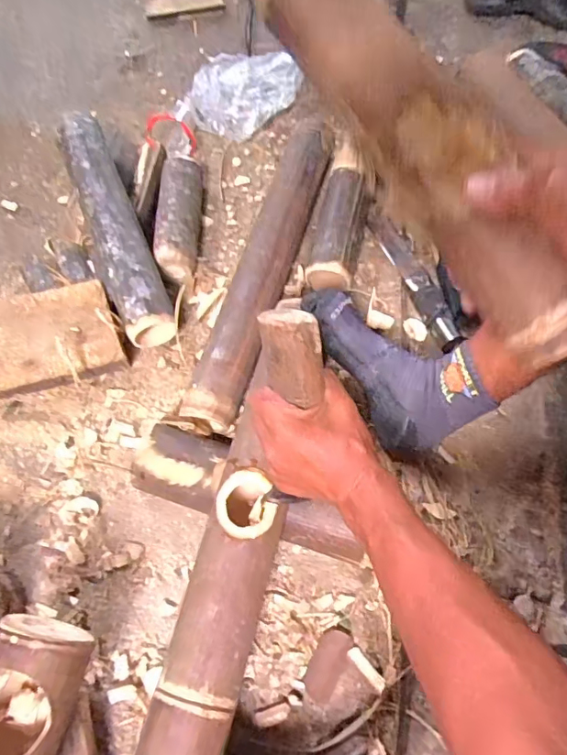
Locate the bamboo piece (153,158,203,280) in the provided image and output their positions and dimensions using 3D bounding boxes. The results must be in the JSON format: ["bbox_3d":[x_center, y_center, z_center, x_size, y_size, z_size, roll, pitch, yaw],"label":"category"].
[{"bbox_3d":[-0.145,-0.225,0.735,0.060,0.059,0.195,-2,66,0],"label":"bamboo piece"}]

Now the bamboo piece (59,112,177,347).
[{"bbox_3d":[-0.226,-0.203,0.676,0.072,0.065,0.345,-22,68,-9],"label":"bamboo piece"}]

